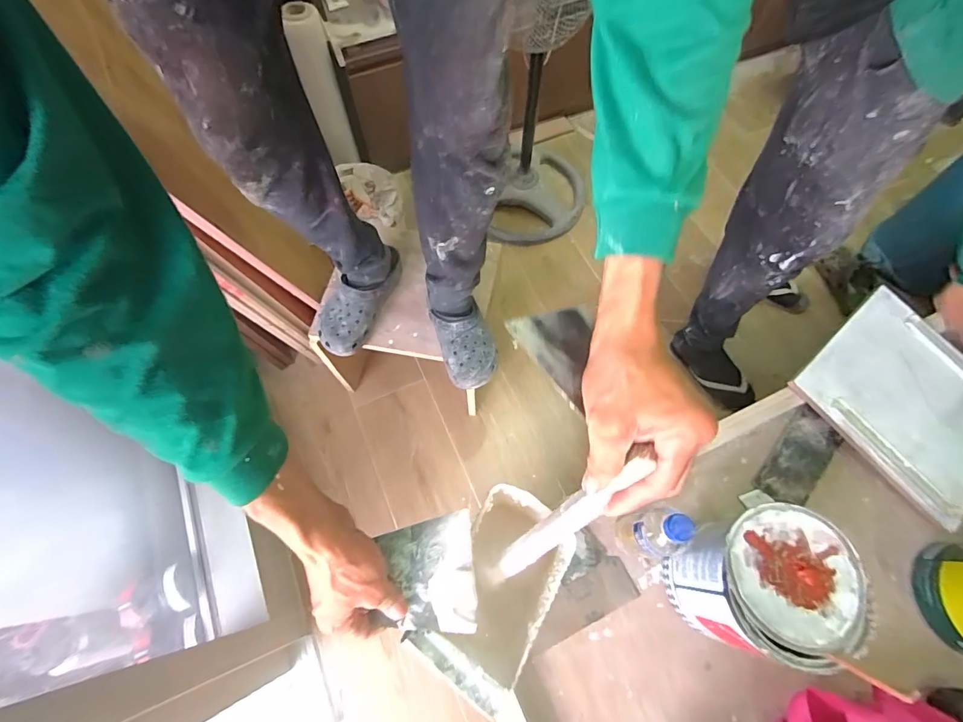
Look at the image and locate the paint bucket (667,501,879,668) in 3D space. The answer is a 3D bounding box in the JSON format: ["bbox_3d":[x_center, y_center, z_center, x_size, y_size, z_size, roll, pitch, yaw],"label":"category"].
[{"bbox_3d":[0.355,0.290,0.585,0.152,0.216,0.156,0,66,0],"label":"paint bucket"}]

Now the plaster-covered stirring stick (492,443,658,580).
[{"bbox_3d":[0.065,0.137,0.366,0.023,0.252,0.022,43,49,17],"label":"plaster-covered stirring stick"}]

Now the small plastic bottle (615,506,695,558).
[{"bbox_3d":[0.230,0.244,0.609,0.052,0.204,0.063,-16,67,-7],"label":"small plastic bottle"}]

